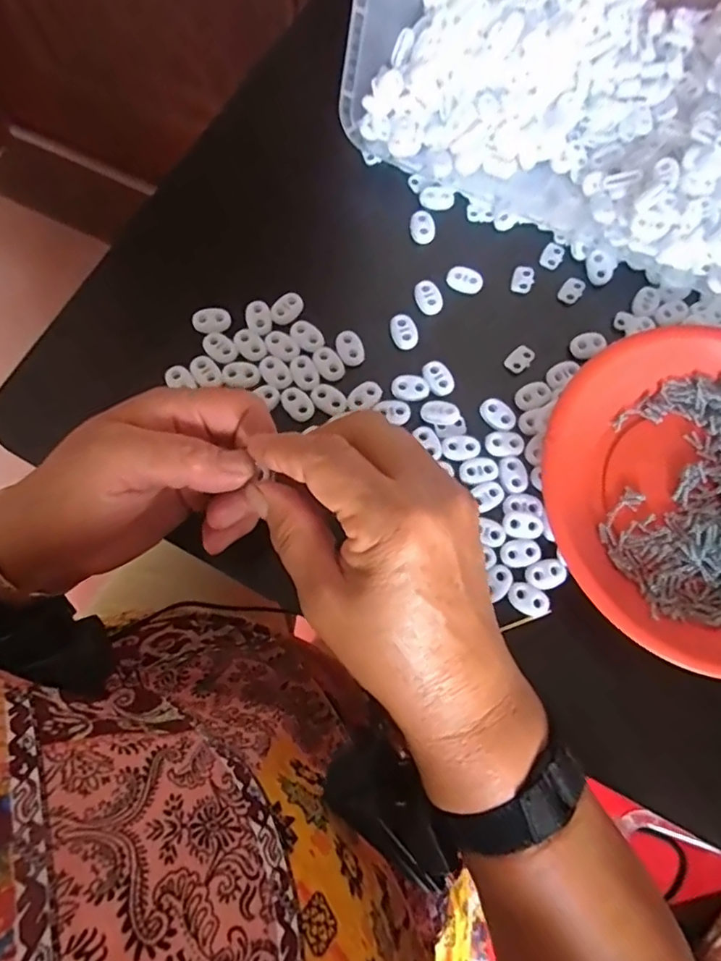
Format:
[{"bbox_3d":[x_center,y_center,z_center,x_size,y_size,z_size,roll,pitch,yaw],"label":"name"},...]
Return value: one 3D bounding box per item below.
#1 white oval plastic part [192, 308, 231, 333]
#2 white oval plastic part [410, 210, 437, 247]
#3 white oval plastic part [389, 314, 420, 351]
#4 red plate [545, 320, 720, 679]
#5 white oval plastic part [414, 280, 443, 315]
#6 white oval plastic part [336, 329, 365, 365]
[{"bbox_3d":[-0.091,-0.098,0.352,0.023,0.011,0.011,-2,75,-2],"label":"white oval plastic part"},{"bbox_3d":[0.041,-0.168,0.379,0.017,0.008,0.020,1,75,-1],"label":"white oval plastic part"},{"bbox_3d":[0.027,-0.092,0.356,0.017,0.004,0.022,-14,76,-6],"label":"white oval plastic part"},{"bbox_3d":[0.202,0.004,0.325,0.186,0.023,0.187,-28,77,-9],"label":"red plate"},{"bbox_3d":[0.043,-0.116,0.364,0.017,0.005,0.021,-18,76,-7],"label":"white oval plastic part"},{"bbox_3d":[-0.006,-0.081,0.352,0.016,0.004,0.020,-18,76,-7],"label":"white oval plastic part"}]

